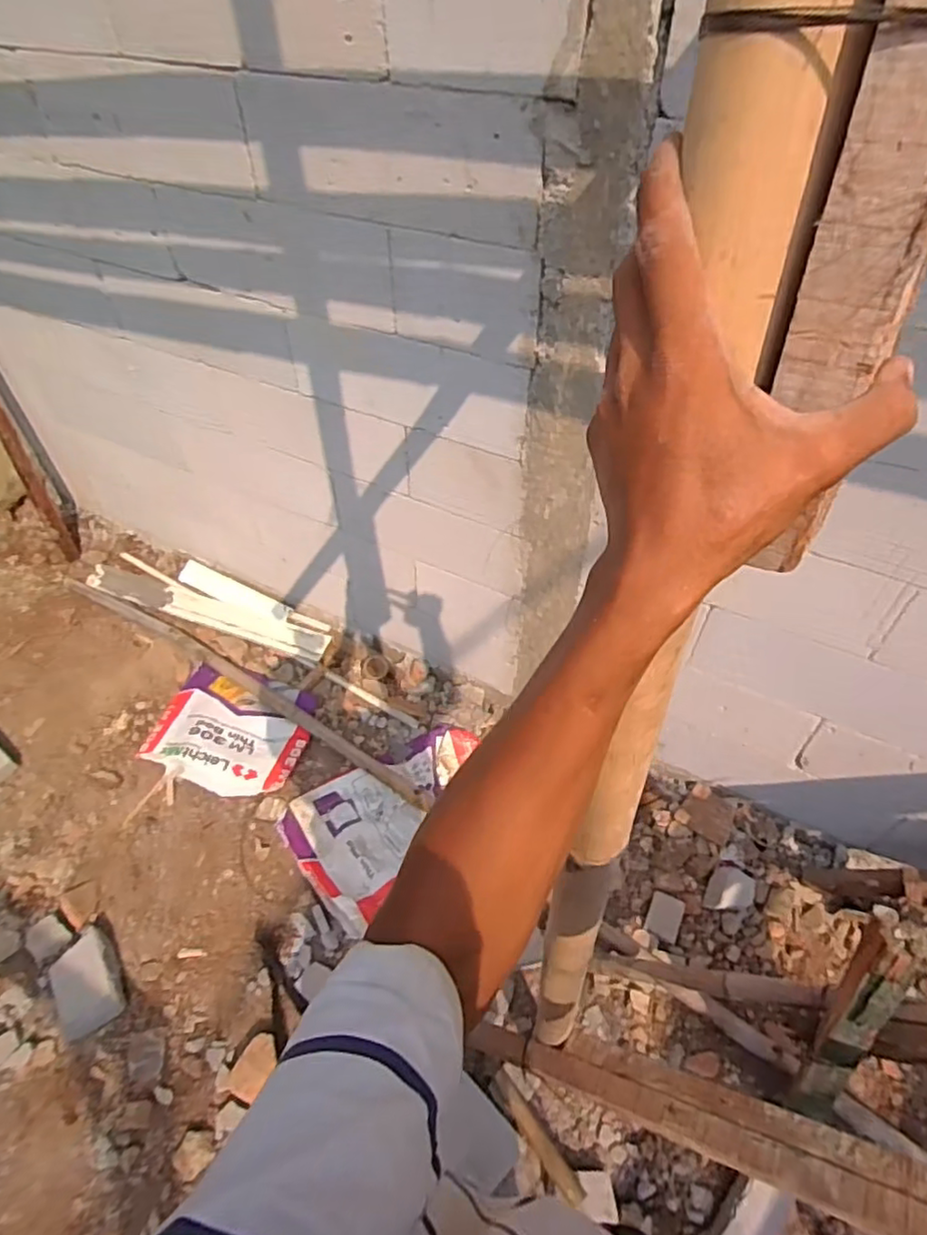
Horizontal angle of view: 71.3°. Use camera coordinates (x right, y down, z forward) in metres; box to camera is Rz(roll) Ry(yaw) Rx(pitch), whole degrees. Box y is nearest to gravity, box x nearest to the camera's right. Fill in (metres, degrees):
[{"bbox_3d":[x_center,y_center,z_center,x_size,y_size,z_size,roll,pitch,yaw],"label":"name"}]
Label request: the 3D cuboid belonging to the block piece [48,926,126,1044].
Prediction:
[{"bbox_3d":[-0.855,0.822,1.464,0.134,0.062,0.207,-25,53,-22],"label":"block piece"}]

